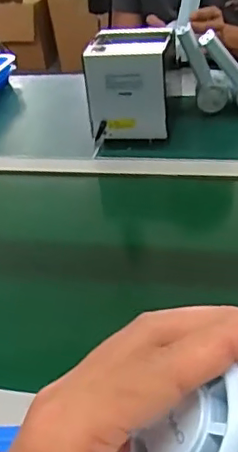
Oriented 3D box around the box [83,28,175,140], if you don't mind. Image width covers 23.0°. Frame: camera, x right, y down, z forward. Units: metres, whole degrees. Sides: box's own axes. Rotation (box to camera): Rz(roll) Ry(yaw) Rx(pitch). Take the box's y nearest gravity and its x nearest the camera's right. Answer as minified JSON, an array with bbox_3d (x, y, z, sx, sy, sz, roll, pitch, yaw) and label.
[{"bbox_3d":[0.025,-0.229,0.933,0.126,0.134,0.122,3,37,15],"label":"box"}]

